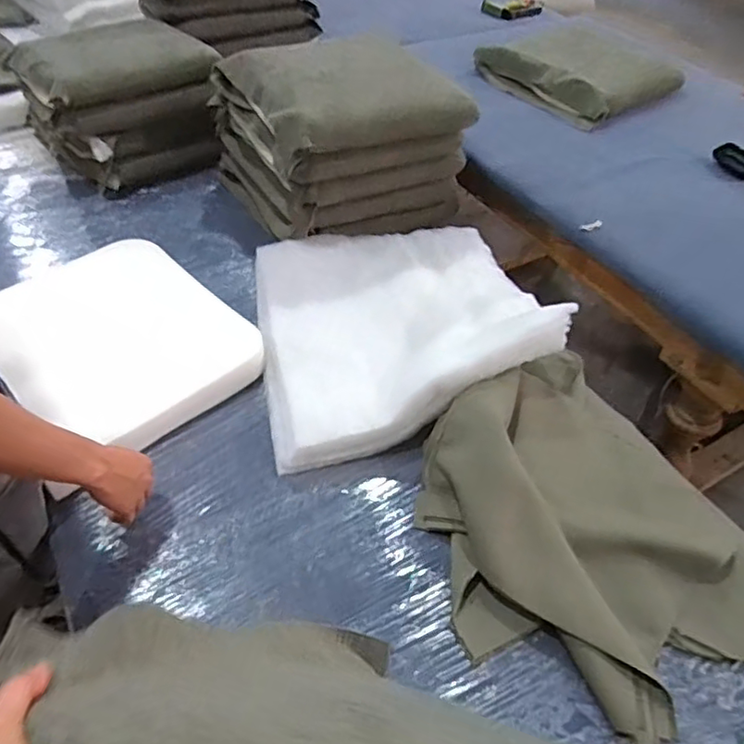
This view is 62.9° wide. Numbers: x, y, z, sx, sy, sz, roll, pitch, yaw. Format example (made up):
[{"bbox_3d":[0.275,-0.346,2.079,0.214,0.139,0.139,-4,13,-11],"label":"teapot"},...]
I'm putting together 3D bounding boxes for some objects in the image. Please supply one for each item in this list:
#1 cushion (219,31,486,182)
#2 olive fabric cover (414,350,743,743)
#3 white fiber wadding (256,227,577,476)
[{"bbox_3d":[-0.070,-0.585,1.259,0.405,0.096,0.418,-23,52,-23],"label":"cushion"},{"bbox_3d":[0.304,0.201,0.879,0.466,0.109,0.520,-24,53,-24],"label":"olive fabric cover"},{"bbox_3d":[0.043,-0.118,1.135,0.511,0.151,0.540,-9,48,-12],"label":"white fiber wadding"}]

